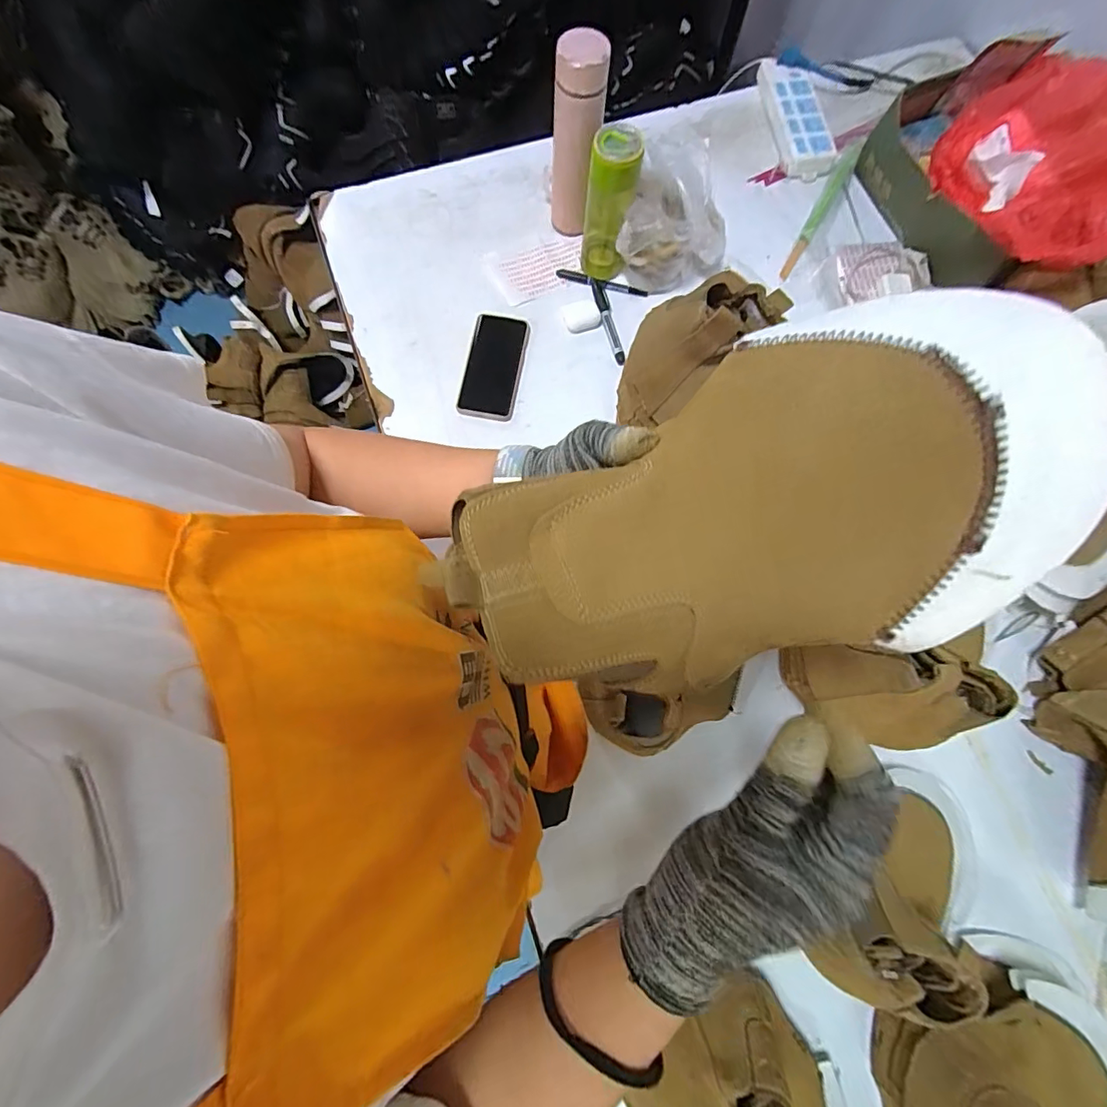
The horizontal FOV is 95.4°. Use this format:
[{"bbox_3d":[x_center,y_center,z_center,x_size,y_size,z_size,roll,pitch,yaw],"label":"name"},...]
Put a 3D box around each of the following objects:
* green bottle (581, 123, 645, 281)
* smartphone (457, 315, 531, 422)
[{"bbox_3d":[0.075,-0.476,0.695,0.062,0.185,0.064,5,75,0],"label":"green bottle"},{"bbox_3d":[-0.086,-0.274,0.734,0.081,0.016,0.173,7,72,5],"label":"smartphone"}]

